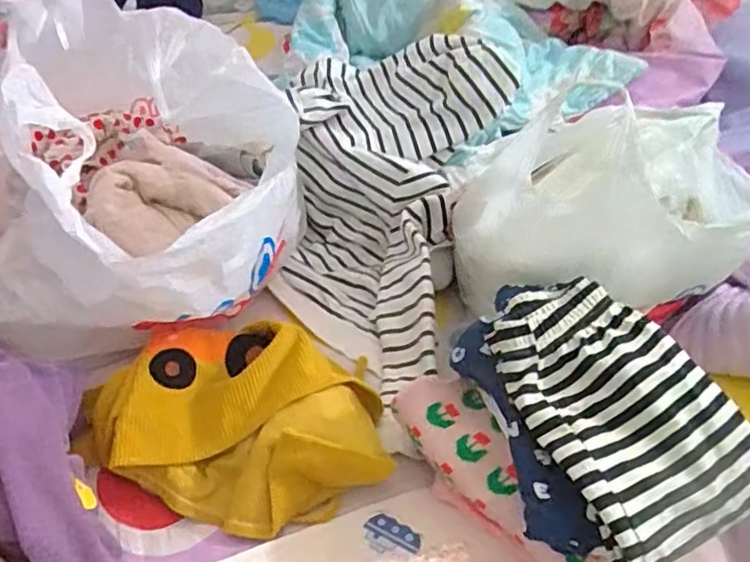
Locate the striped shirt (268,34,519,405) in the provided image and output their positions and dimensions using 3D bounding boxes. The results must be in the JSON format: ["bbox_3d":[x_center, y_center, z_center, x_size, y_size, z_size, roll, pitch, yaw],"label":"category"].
[{"bbox_3d":[0.003,-0.107,0.775,0.275,0.266,0.362,8,40,7],"label":"striped shirt"}]

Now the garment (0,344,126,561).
[{"bbox_3d":[-0.278,0.146,0.509,0.120,0.079,0.253,-26,62,-31],"label":"garment"}]

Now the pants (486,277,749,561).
[{"bbox_3d":[0.193,0.091,0.502,0.152,0.063,0.213,-16,43,-21],"label":"pants"}]

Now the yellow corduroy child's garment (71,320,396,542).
[{"bbox_3d":[-0.124,0.126,0.600,0.278,0.083,0.179,10,40,9],"label":"yellow corduroy child's garment"}]

